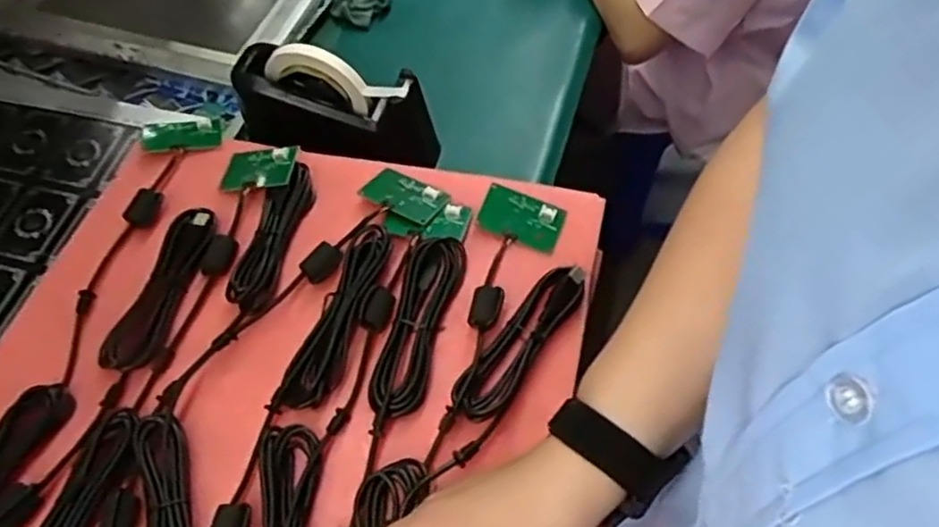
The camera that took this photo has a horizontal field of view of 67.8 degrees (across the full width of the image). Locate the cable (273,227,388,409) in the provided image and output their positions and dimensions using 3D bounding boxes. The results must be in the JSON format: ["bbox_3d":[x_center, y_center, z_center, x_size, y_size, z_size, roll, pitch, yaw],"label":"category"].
[{"bbox_3d":[-0.099,0.037,0.536,0.035,0.016,0.156,15,60,12],"label":"cable"}]

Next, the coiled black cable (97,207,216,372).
[{"bbox_3d":[-0.245,0.014,0.552,0.036,0.020,0.148,10,59,10],"label":"coiled black cable"}]

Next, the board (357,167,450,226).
[{"bbox_3d":[-0.057,-0.060,0.604,0.068,0.007,0.041,28,64,19],"label":"board"}]

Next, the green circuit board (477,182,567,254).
[{"bbox_3d":[0.044,-0.041,0.589,0.068,0.006,0.043,20,61,15],"label":"green circuit board"}]

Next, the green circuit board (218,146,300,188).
[{"bbox_3d":[-0.190,-0.085,0.626,0.073,0.012,0.040,-3,56,20],"label":"green circuit board"}]

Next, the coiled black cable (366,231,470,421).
[{"bbox_3d":[-0.039,0.043,0.533,0.040,0.018,0.152,13,60,11],"label":"coiled black cable"}]

